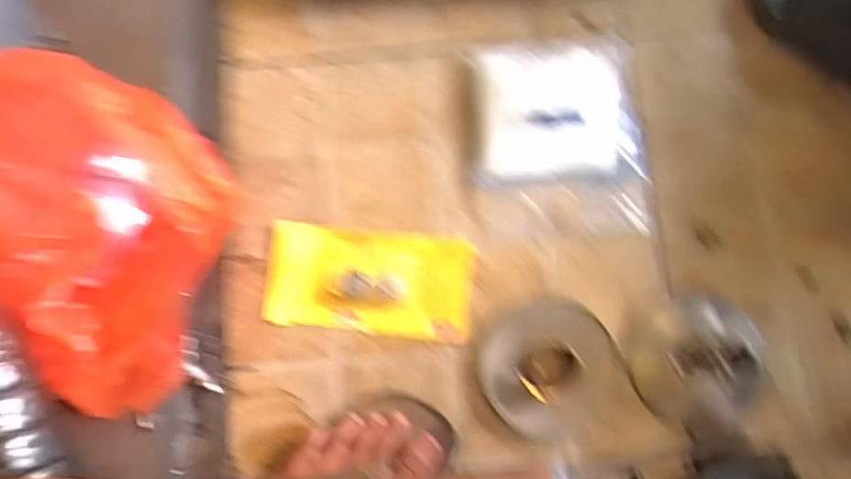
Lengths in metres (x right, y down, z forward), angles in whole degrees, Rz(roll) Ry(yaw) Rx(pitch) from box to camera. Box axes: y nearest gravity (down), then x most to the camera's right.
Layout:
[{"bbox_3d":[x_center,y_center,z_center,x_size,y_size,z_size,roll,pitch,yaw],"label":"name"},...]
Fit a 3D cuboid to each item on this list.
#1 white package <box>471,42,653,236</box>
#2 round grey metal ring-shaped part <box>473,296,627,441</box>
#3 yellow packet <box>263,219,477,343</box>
[{"bbox_3d":[0.125,-0.098,0.528,0.156,0.038,0.180,-2,77,4],"label":"white package"},{"bbox_3d":[0.108,0.112,0.482,0.113,0.028,0.114,-1,77,4],"label":"round grey metal ring-shaped part"},{"bbox_3d":[-0.051,0.038,0.518,0.184,0.014,0.092,5,77,5],"label":"yellow packet"}]

